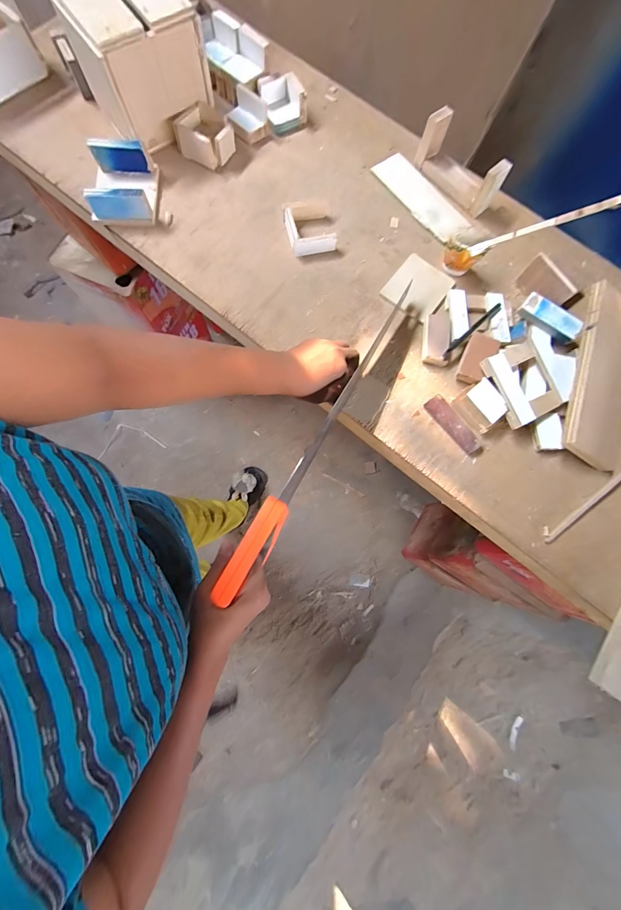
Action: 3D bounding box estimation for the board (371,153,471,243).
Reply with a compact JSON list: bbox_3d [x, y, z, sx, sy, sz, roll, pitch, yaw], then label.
[{"bbox_3d":[0.200,-0.465,0.574,0.068,0.006,0.200,-37,81,-11],"label":"board"}]

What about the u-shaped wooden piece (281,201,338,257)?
[{"bbox_3d":[-0.003,-0.379,0.531,0.075,0.028,0.087,-11,77,-6],"label":"u-shaped wooden piece"}]

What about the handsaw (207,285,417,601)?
[{"bbox_3d":[0.018,-0.022,0.431,0.031,0.072,0.453,24,65,16],"label":"handsaw"}]

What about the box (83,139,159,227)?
[{"bbox_3d":[-0.309,-0.442,0.518,0.102,0.052,0.115,-2,79,-3],"label":"box"}]

